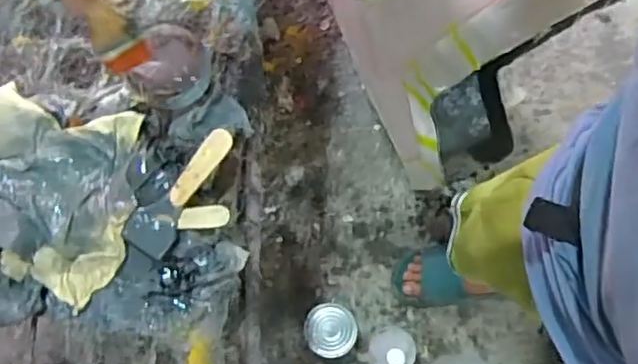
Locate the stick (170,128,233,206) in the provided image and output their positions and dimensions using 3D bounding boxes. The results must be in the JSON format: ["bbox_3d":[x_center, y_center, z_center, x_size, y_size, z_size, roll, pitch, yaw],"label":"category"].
[{"bbox_3d":[-0.102,-0.013,0.560,0.021,0.004,0.078,37,80,-19],"label":"stick"}]

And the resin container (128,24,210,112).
[{"bbox_3d":[-0.139,-0.105,0.598,0.070,0.054,0.075,0,79,1],"label":"resin container"}]

